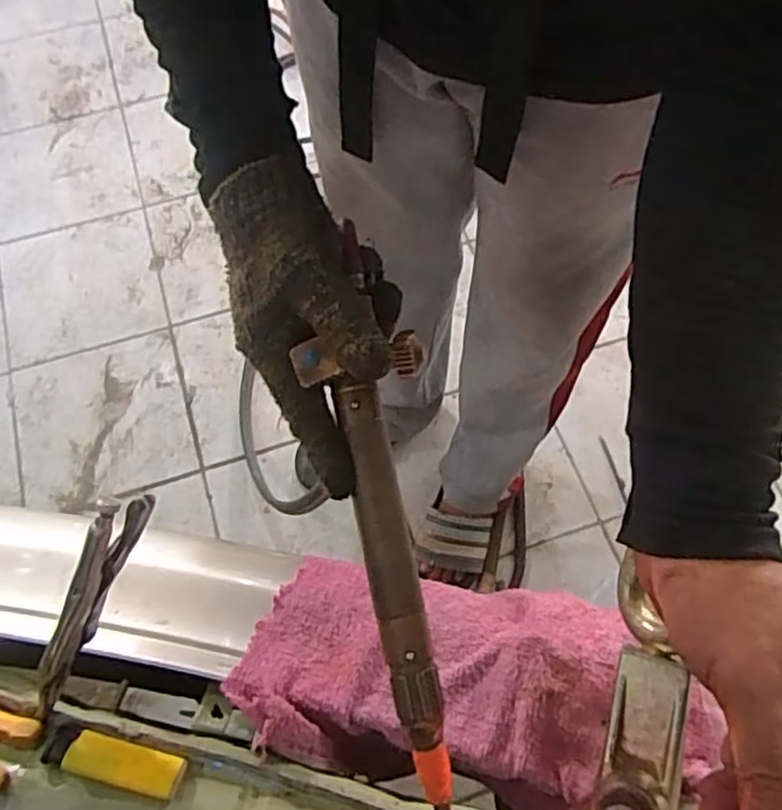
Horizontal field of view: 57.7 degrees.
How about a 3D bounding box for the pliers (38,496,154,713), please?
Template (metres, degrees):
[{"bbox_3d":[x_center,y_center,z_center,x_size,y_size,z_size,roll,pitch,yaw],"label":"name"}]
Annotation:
[{"bbox_3d":[-0.176,0.117,0.410,0.012,0.036,0.146,29,103,15],"label":"pliers"}]

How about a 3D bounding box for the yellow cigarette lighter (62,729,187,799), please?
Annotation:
[{"bbox_3d":[-0.154,0.207,0.408,0.065,0.010,0.022,13,66,7],"label":"yellow cigarette lighter"}]

